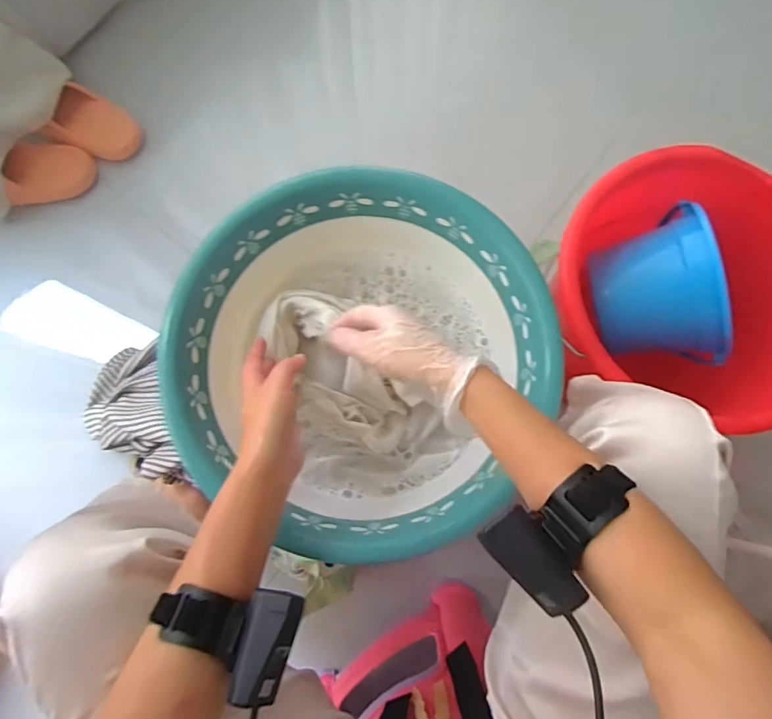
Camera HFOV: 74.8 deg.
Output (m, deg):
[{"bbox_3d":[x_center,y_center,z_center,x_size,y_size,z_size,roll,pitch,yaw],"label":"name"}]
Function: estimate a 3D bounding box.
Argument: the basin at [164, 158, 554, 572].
[{"bbox_3d":[-0.018,-0.010,0.525,0.342,0.117,0.333,0,79,0],"label":"basin"}]

